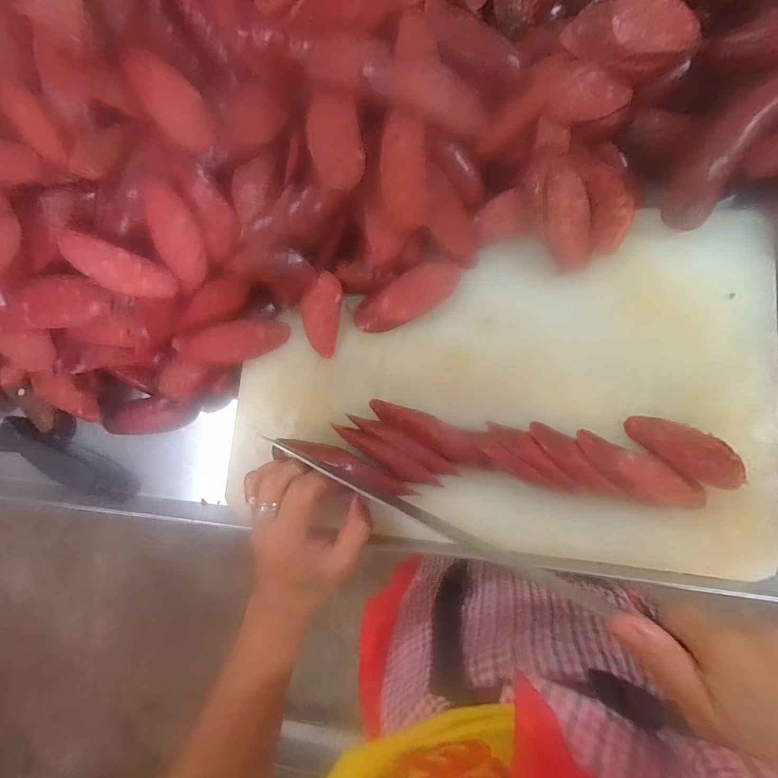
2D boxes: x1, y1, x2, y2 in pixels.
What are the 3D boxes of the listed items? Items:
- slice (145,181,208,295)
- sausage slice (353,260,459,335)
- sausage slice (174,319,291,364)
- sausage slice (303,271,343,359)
[{"bbox_3d":[-0.171,-0.123,0.338,0.034,0.006,0.083,-7,117,3],"label":"slice"},{"bbox_3d":[0.017,-0.081,0.366,0.097,0.016,0.037,-33,80,3],"label":"sausage slice"},{"bbox_3d":[-0.139,-0.043,0.375,0.094,0.013,0.035,-10,119,-9],"label":"sausage slice"},{"bbox_3d":[-0.060,-0.066,0.369,0.034,0.006,0.071,8,106,5],"label":"sausage slice"}]

